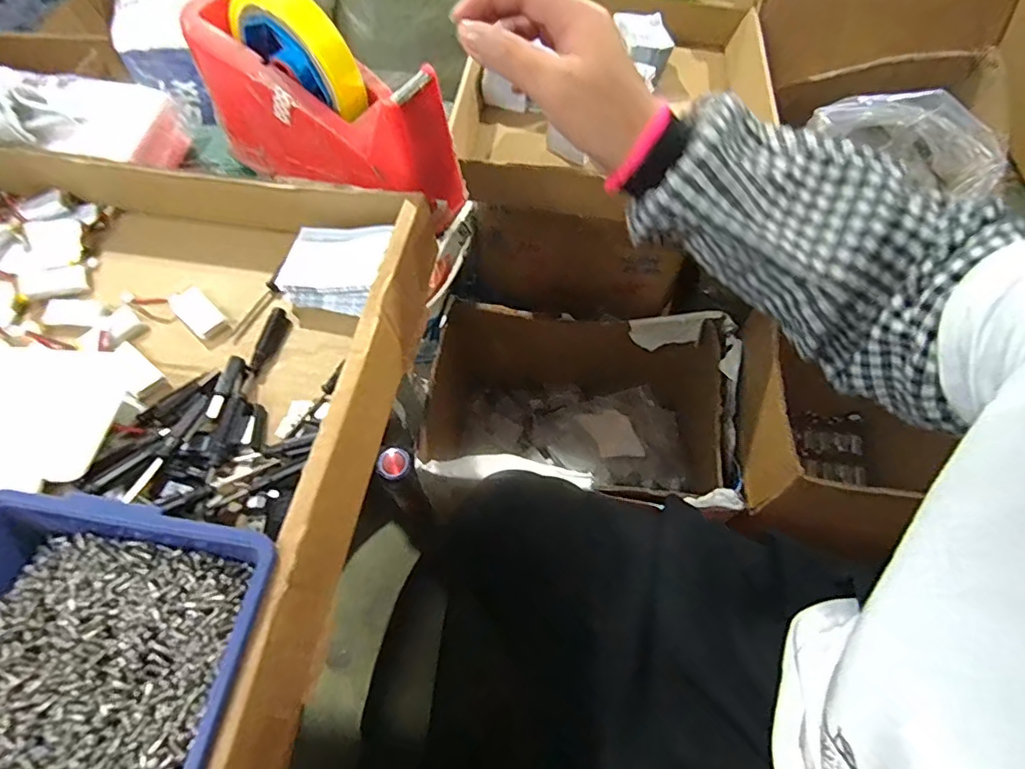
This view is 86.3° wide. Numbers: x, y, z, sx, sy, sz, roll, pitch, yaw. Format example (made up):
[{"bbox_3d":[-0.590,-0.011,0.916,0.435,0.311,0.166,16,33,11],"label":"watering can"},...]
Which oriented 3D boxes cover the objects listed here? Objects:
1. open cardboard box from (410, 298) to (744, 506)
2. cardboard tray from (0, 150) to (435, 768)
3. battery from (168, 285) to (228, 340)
[{"bbox_3d":[0.101,0.065,0.881,0.463,0.282,0.317,7,63,4],"label":"open cardboard box"},{"bbox_3d":[-0.266,0.015,0.318,0.379,0.077,0.342,7,63,4],"label":"cardboard tray"},{"bbox_3d":[-0.211,-0.050,0.365,0.038,0.009,0.021,39,69,18],"label":"battery"}]

